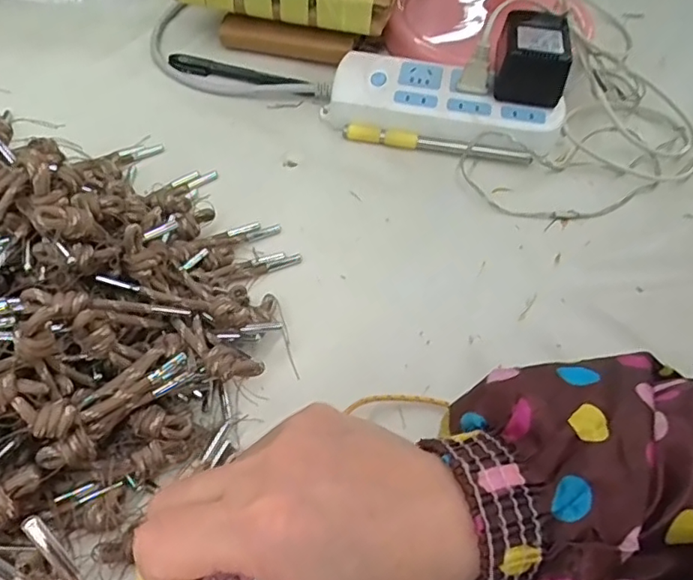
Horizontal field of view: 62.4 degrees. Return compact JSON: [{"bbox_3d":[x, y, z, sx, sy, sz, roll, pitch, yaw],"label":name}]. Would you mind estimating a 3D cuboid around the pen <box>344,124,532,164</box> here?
[{"bbox_3d":[0.070,-0.115,0.455,0.146,0.013,0.009,12,53,6],"label":"pen"}]

